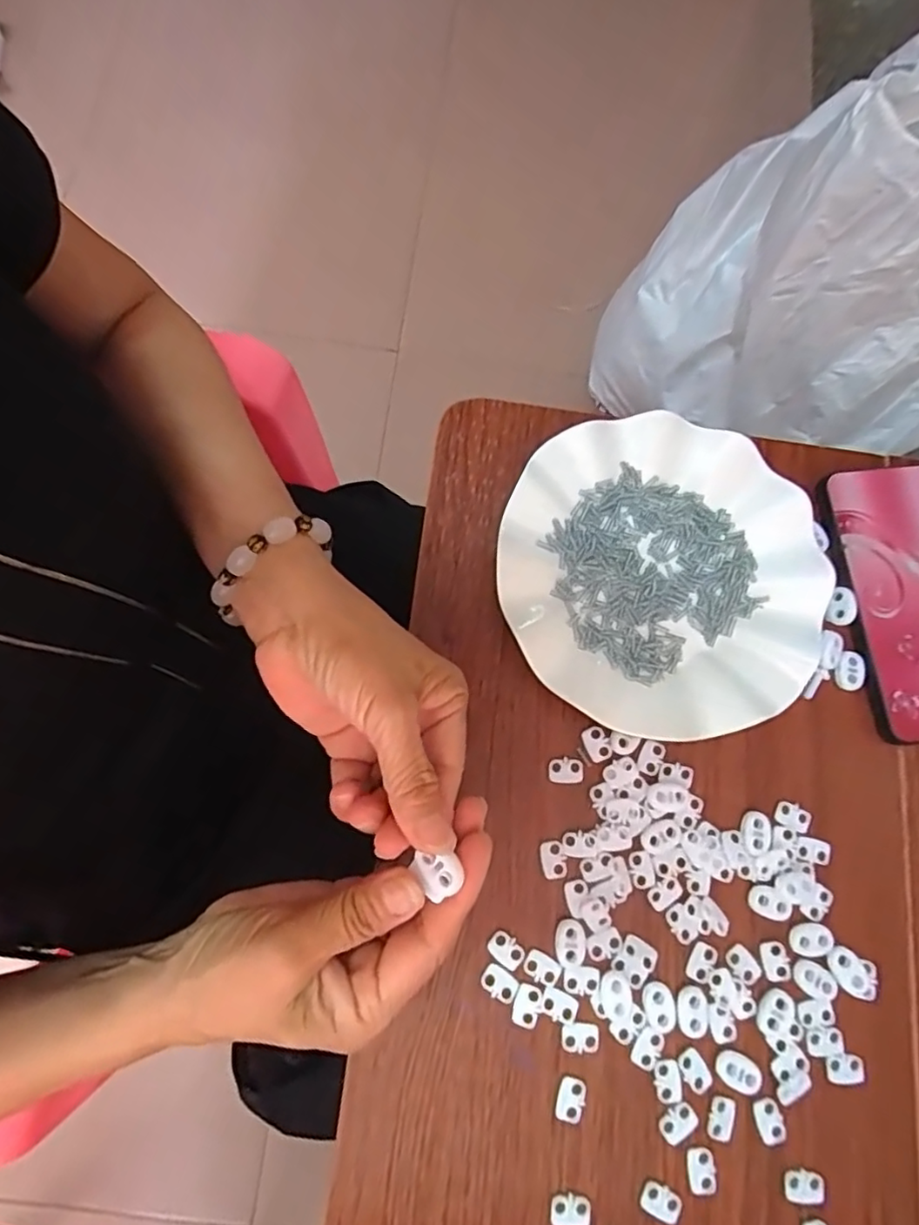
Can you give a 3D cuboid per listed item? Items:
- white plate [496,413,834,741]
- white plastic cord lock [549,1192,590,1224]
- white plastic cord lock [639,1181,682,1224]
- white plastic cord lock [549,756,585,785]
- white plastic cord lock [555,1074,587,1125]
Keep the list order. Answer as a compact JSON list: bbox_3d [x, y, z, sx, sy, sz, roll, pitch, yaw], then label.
[{"bbox_3d":[0.115,-0.024,0.342,0.179,0.024,0.179,1,77,-2],"label":"white plate"},{"bbox_3d":[0.052,0.284,0.283,0.019,0.004,0.014,1,77,-2],"label":"white plastic cord lock"},{"bbox_3d":[0.097,0.282,0.285,0.019,0.004,0.013,23,77,3],"label":"white plastic cord lock"},{"bbox_3d":[0.059,0.087,0.327,0.019,0.004,0.013,3,77,-2],"label":"white plastic cord lock"},{"bbox_3d":[0.055,0.240,0.293,0.014,0.004,0.019,14,77,1],"label":"white plastic cord lock"}]

